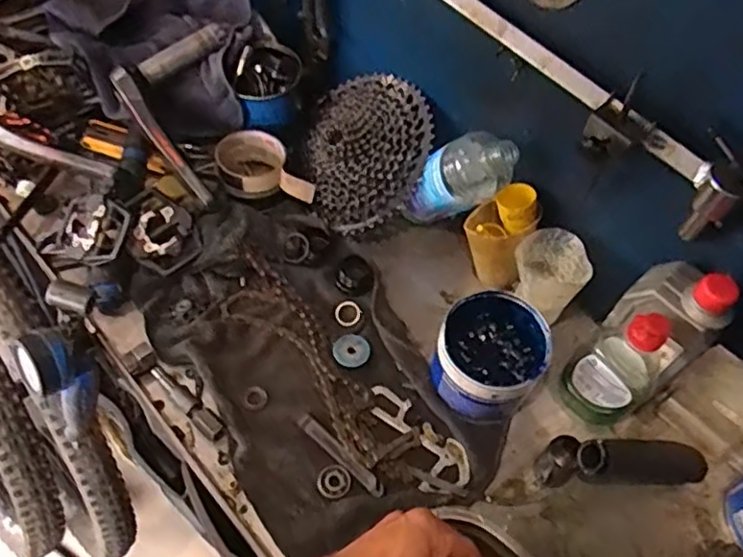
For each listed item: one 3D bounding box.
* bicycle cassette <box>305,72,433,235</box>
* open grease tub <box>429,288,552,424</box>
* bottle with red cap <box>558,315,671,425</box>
[{"bbox_3d":[-0.014,-0.156,0.737,0.164,0.046,0.195,-18,68,24],"label":"bicycle cassette"},{"bbox_3d":[0.115,0.073,0.626,0.098,0.085,0.112,23,57,12],"label":"open grease tub"},{"bbox_3d":[0.229,0.081,0.600,0.048,0.161,0.070,-31,62,-22],"label":"bottle with red cap"}]

